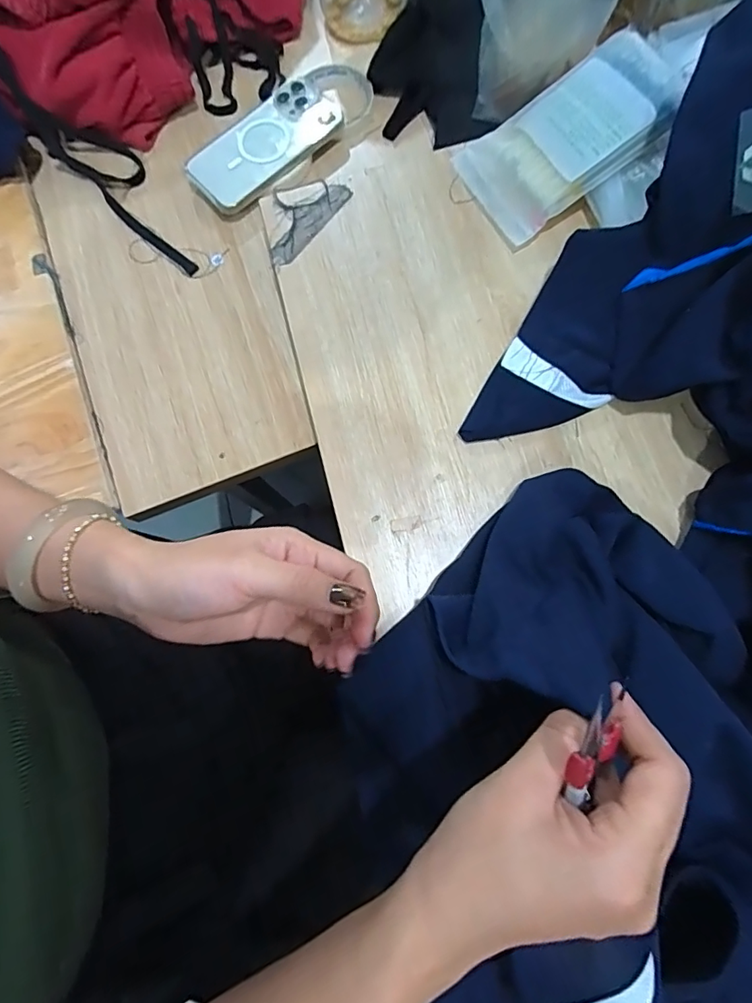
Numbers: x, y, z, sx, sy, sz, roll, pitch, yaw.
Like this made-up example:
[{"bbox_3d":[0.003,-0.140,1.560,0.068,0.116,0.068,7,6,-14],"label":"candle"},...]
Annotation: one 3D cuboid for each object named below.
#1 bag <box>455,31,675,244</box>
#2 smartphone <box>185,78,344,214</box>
[{"bbox_3d":[0.166,-0.317,0.428,0.172,0.025,0.113,-30,74,17],"label":"bag"},{"bbox_3d":[-0.110,-0.371,0.510,0.173,0.009,0.072,-41,88,-6],"label":"smartphone"}]

